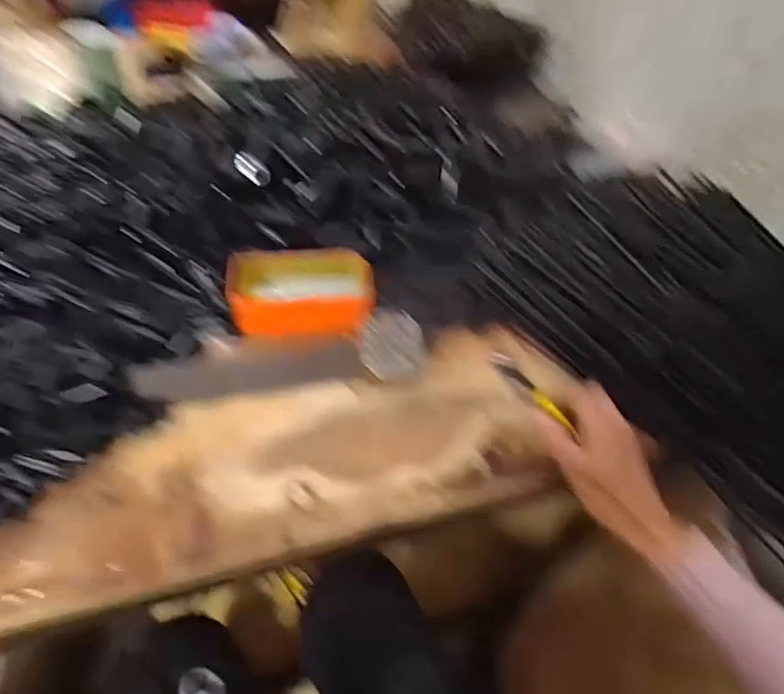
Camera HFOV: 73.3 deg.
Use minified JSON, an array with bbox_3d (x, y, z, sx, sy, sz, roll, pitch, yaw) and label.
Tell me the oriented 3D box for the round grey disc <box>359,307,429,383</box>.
[{"bbox_3d":[0.001,-0.003,0.554,0.067,0.015,0.087,0,47,-6],"label":"round grey disc"}]

